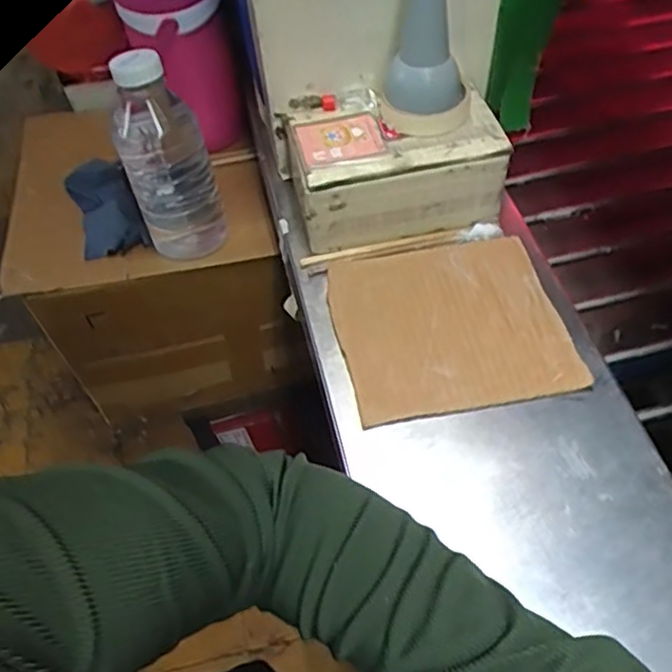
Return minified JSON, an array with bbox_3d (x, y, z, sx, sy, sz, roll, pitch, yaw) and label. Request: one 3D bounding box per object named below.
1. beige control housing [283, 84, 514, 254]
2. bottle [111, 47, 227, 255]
[{"bbox_3d":[0.058,-0.166,0.673,0.200,0.095,0.129,-13,54,-7],"label":"beige control housing"},{"bbox_3d":[-0.193,-0.200,0.742,0.093,0.233,0.092,-18,54,-9],"label":"bottle"}]

